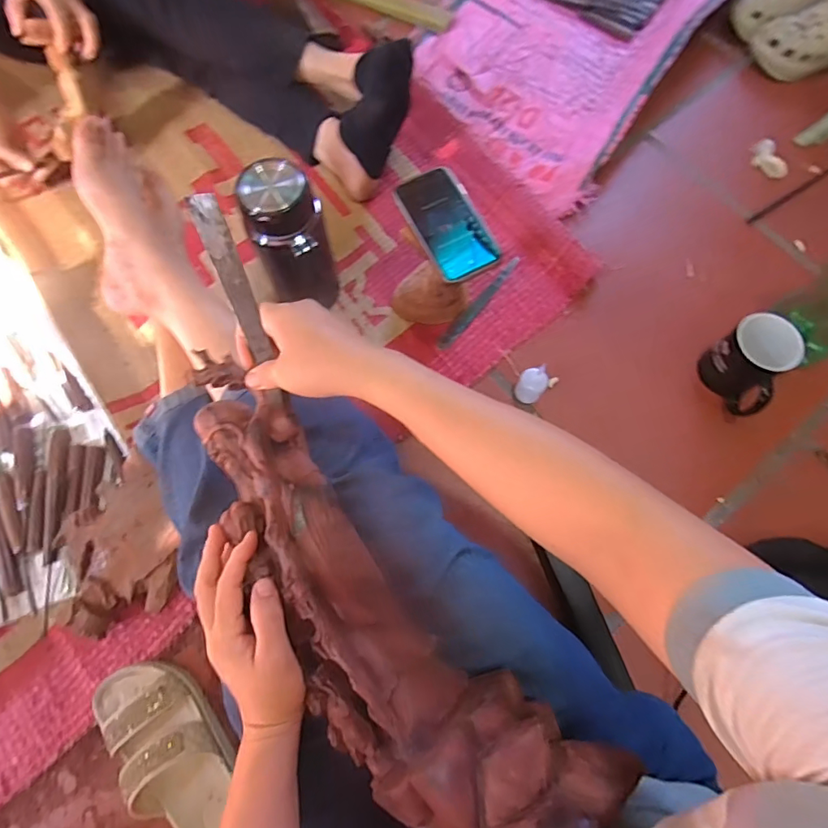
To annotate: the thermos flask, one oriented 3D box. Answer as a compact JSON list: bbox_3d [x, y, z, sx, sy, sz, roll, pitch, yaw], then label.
[{"bbox_3d":[-0.158,-0.215,0.630,0.097,0.207,0.076,-14,71,-5],"label":"thermos flask"}]

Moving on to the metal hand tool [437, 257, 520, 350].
[{"bbox_3d":[0.101,-0.171,0.739,0.019,0.011,0.193,39,76,10],"label":"metal hand tool"}]

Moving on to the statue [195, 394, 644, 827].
[{"bbox_3d":[-0.044,0.142,0.369,0.140,0.075,0.393,-38,70,-11],"label":"statue"}]

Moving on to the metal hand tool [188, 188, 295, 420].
[{"bbox_3d":[-0.127,-0.073,0.368,0.021,0.176,0.011,-14,34,-5],"label":"metal hand tool"}]

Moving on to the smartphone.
[{"bbox_3d":[0.039,-0.224,0.563,0.076,0.012,0.145,-24,72,-9],"label":"smartphone"}]

